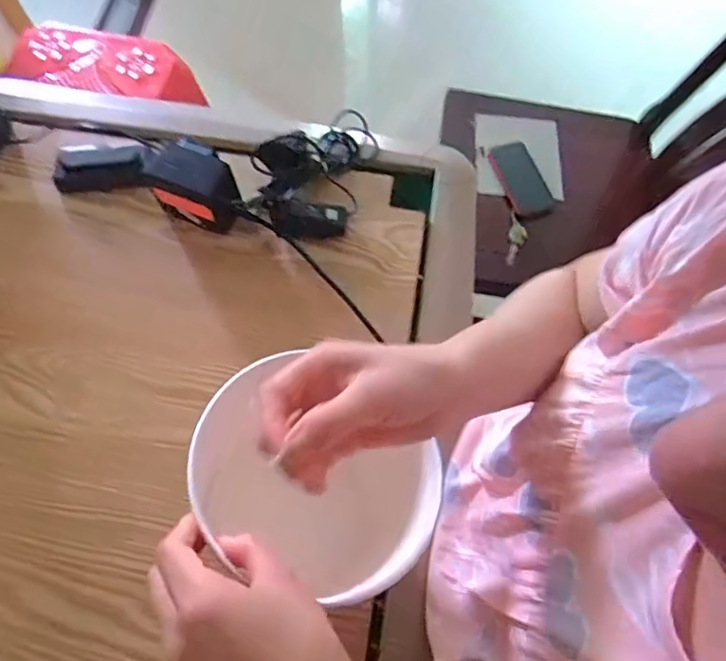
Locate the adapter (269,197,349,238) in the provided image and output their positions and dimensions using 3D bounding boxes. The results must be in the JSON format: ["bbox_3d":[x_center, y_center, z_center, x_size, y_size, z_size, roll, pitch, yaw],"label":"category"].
[{"bbox_3d":[-0.056,-0.115,0.564,0.076,0.035,0.028,3,65,1],"label":"adapter"}]

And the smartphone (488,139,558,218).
[{"bbox_3d":[0.302,-0.289,1.026,0.083,0.010,0.157,-20,75,-7],"label":"smartphone"}]

